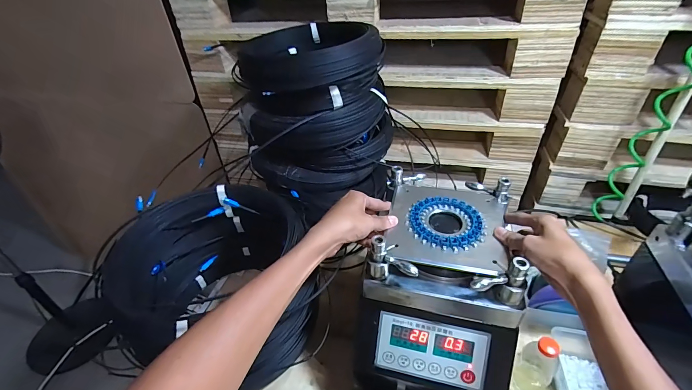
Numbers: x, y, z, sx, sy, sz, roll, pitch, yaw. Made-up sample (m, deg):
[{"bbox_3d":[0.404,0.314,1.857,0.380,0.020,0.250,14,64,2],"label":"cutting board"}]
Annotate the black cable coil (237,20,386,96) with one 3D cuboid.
[{"bbox_3d":[-0.084,-0.315,0.722,0.302,0.070,0.294,-13,39,-9],"label":"black cable coil"}]

